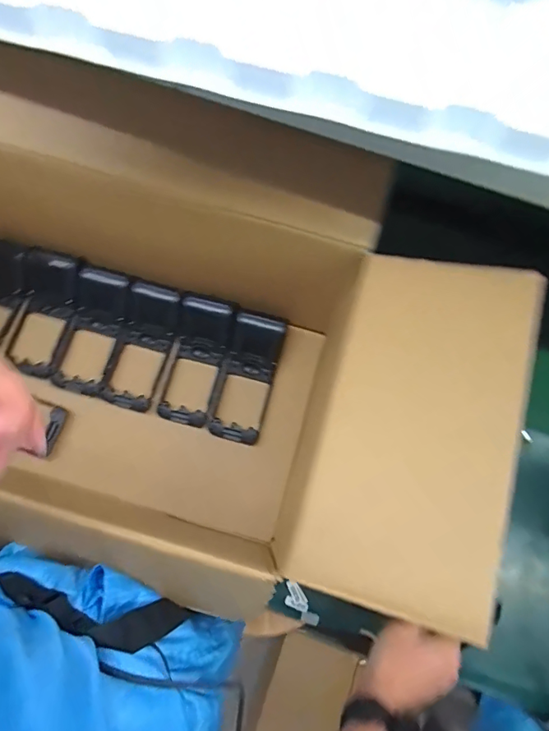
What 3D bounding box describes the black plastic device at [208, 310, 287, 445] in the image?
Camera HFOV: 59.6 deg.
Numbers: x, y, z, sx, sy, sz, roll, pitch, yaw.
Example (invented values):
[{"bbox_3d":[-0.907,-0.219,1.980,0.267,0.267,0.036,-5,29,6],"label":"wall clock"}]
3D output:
[{"bbox_3d":[-0.039,0.017,0.672,0.075,0.036,0.178,16,87,3],"label":"black plastic device"}]

